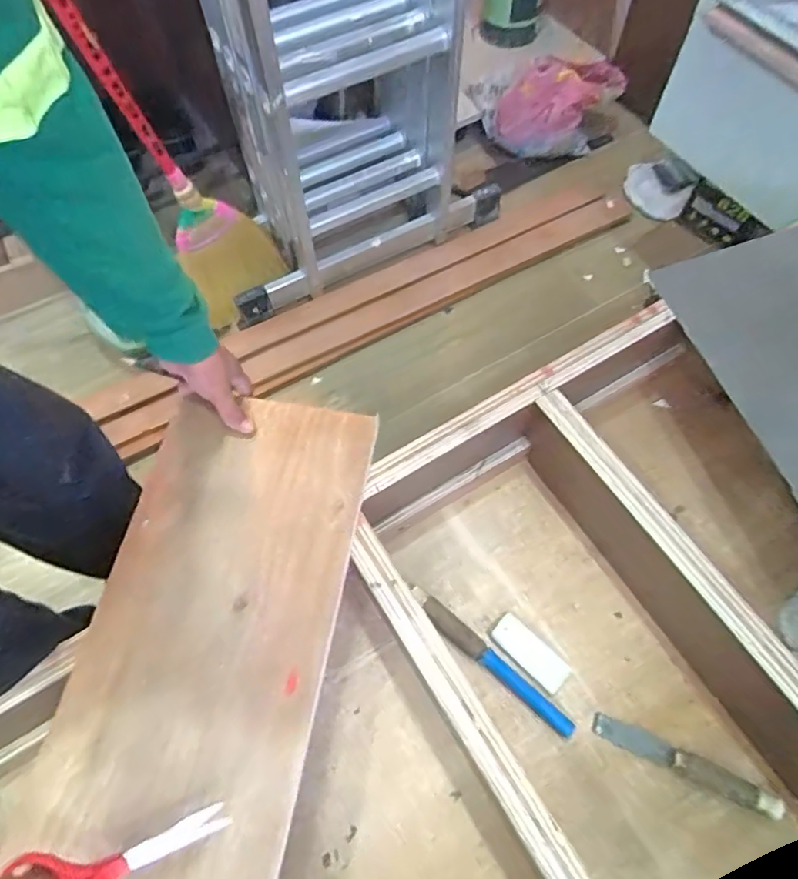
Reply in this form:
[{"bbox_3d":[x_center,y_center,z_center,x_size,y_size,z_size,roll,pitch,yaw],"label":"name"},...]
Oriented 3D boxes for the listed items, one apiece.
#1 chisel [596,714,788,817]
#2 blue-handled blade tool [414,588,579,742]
[{"bbox_3d":[0.326,0.372,0.660,0.199,0.025,0.026,23,67,13],"label":"chisel"},{"bbox_3d":[0.112,0.280,0.728,0.250,0.017,0.028,38,71,19],"label":"blue-handled blade tool"}]

